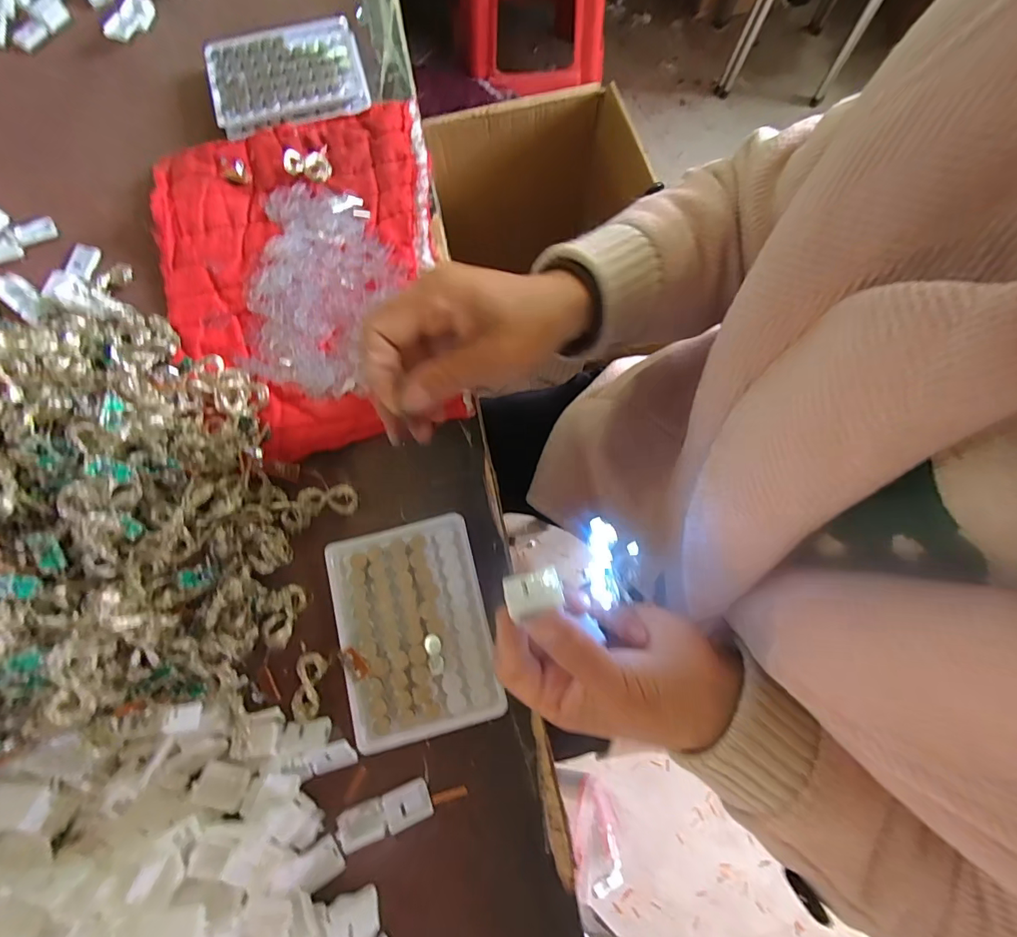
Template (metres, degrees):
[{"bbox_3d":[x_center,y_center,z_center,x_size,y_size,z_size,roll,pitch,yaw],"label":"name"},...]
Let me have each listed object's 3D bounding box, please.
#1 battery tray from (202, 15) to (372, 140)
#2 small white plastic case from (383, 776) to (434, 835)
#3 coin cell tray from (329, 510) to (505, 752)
[{"bbox_3d":[-0.200,-0.355,0.415,0.133,0.015,0.102,-14,77,-4],"label":"battery tray"},{"bbox_3d":[-0.063,0.210,0.286,0.027,0.009,0.021,-18,77,-5],"label":"small white plastic case"},{"bbox_3d":[-0.063,0.103,0.303,0.093,0.015,0.131,-13,77,-4],"label":"coin cell tray"}]

